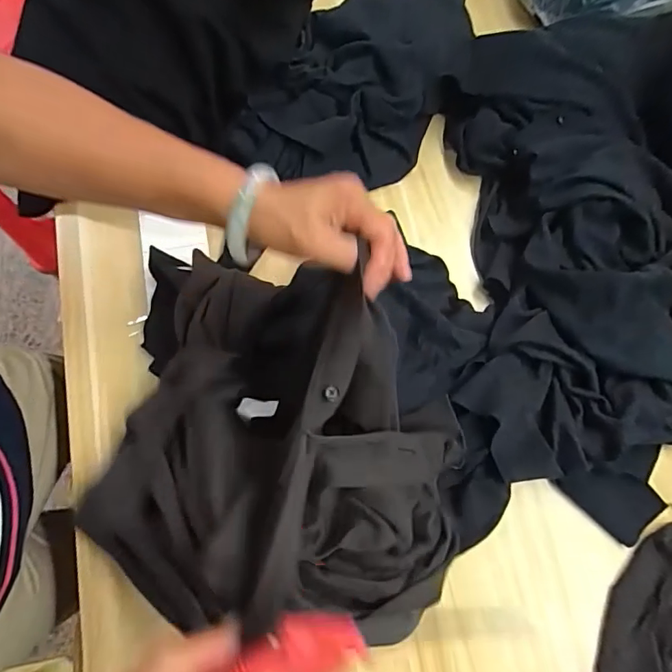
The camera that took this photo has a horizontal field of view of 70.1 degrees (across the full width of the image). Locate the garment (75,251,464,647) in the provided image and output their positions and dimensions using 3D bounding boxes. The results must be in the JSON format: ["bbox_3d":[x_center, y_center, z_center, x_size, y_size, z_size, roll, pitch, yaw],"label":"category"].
[{"bbox_3d":[-0.041,0.086,0.388,0.318,0.152,0.287,23,76,6],"label":"garment"}]

